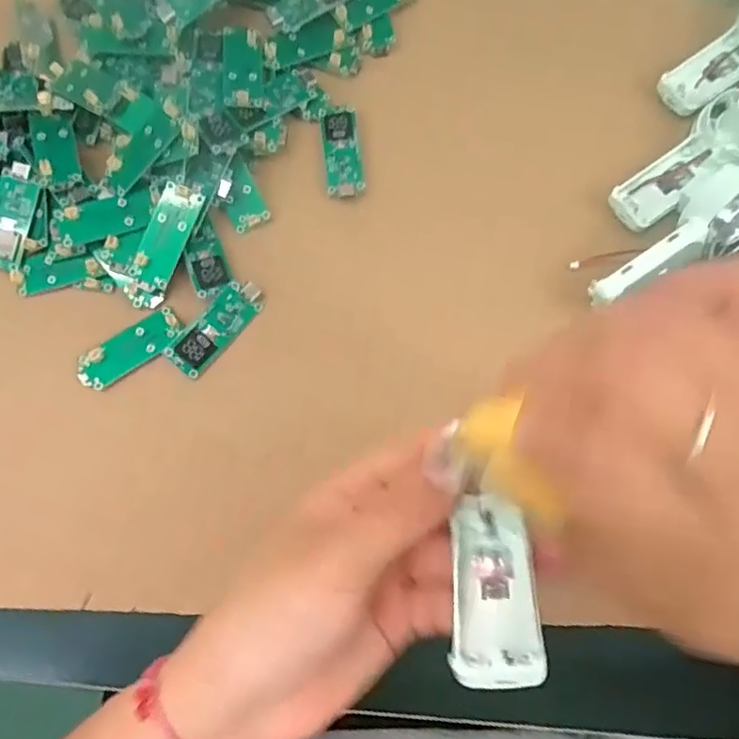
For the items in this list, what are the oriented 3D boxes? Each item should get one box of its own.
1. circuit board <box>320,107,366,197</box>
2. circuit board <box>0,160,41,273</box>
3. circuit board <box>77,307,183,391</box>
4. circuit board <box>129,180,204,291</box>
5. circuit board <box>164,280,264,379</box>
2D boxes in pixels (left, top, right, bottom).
[{"bbox_3d":[-0.014,-0.110,0.294,0.018,0.004,0.049,-5,77,-1],"label":"circuit board"},{"bbox_3d":[-0.170,-0.073,0.278,0.018,0.004,0.050,17,86,-8],"label":"circuit board"},{"bbox_3d":[-0.112,-0.010,0.273,0.050,0.005,0.019,-35,80,-8],"label":"circuit board"},{"bbox_3d":[-0.094,-0.063,0.273,0.018,0.004,0.047,25,90,-9],"label":"circuit board"},{"bbox_3d":[-0.072,-0.021,0.274,0.019,0.004,0.051,39,80,8],"label":"circuit board"}]

